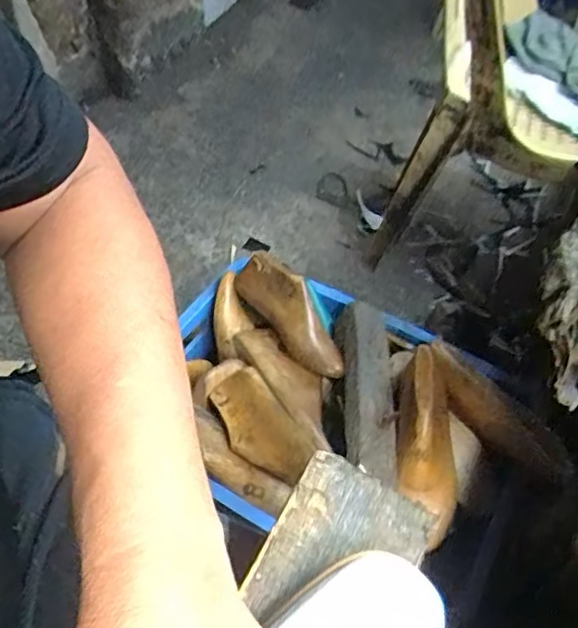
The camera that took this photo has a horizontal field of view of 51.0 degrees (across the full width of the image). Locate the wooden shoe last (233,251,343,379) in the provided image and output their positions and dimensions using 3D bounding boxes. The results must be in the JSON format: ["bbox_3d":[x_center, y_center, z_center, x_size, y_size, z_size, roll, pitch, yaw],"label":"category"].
[{"bbox_3d":[0.001,-0.001,0.859,0.058,0.074,0.224,-25,56,-24],"label":"wooden shoe last"}]

